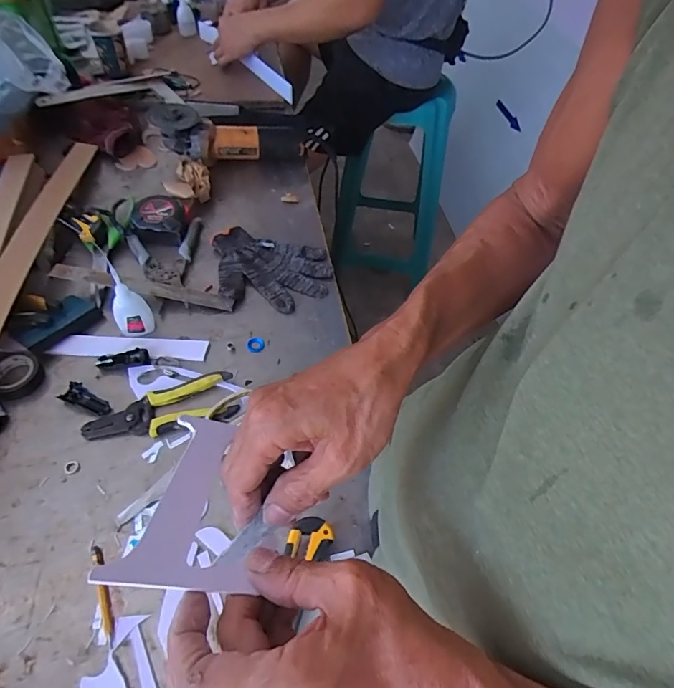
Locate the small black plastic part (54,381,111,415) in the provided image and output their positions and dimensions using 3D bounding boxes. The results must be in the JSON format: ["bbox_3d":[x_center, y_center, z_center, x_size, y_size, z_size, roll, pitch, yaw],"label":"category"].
[{"bbox_3d":[-0.302,0.066,0.537,0.063,0.009,0.025,19,54,10],"label":"small black plastic part"}]

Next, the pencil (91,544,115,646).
[{"bbox_3d":[-0.221,0.235,0.418,0.009,0.005,0.089,-19,57,-17],"label":"pencil"}]

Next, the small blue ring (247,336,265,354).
[{"bbox_3d":[-0.111,0.001,0.606,0.023,0.004,0.026,-8,54,-10],"label":"small blue ring"}]

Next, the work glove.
[{"bbox_3d":[-0.106,-0.114,0.679,0.188,0.020,0.148,12,53,5],"label":"work glove"}]

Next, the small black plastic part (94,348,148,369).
[{"bbox_3d":[-0.277,0.019,0.571,0.064,0.009,0.021,-10,55,-11],"label":"small black plastic part"}]

